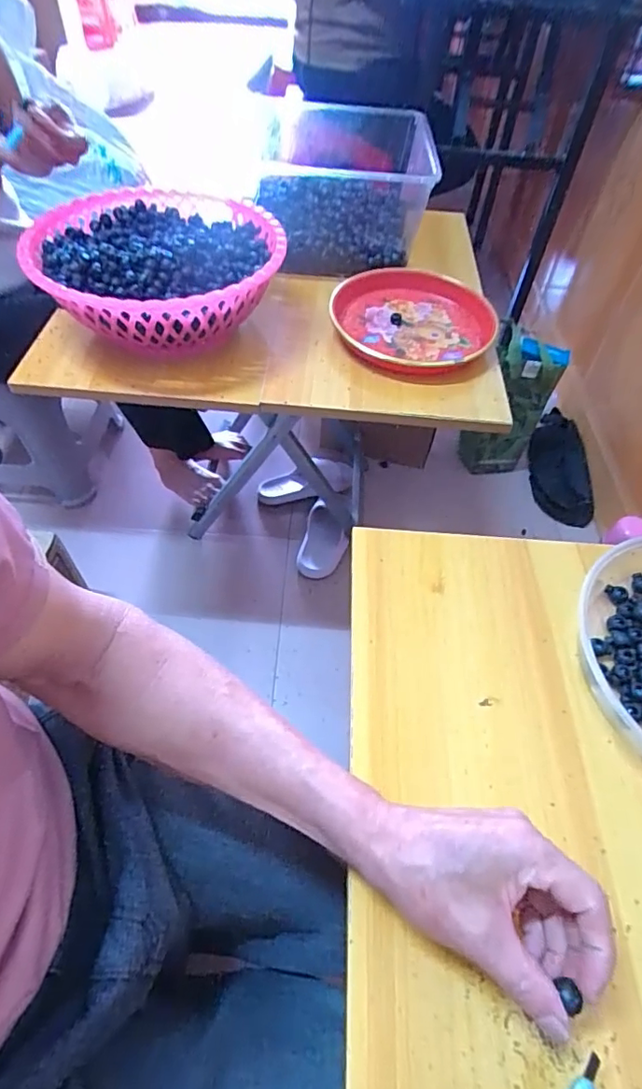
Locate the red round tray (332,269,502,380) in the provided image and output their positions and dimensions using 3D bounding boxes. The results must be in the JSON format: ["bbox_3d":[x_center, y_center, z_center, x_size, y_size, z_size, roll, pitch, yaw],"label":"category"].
[{"bbox_3d":[0.123,-0.300,0.710,0.213,0.044,0.206,1,52,-2],"label":"red round tray"}]

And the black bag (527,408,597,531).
[{"bbox_3d":[0.561,-0.199,1.259,0.120,0.063,0.367,8,52,3],"label":"black bag"}]

